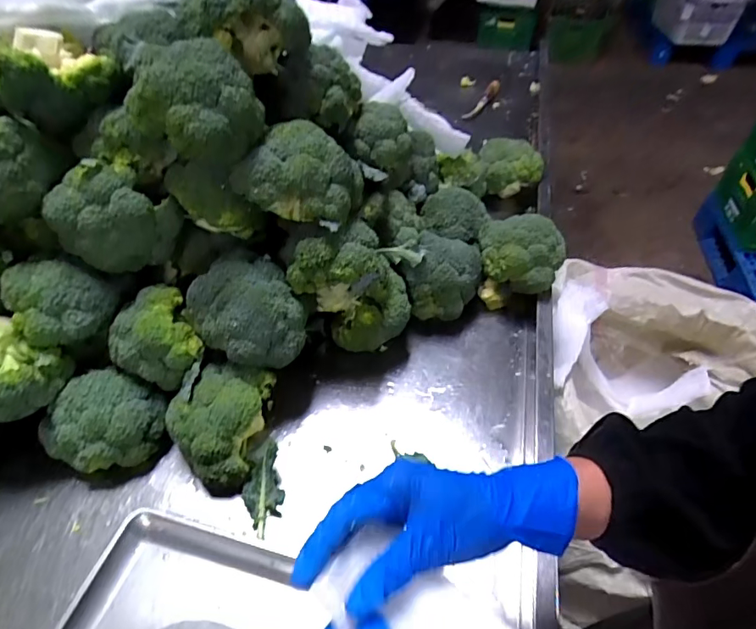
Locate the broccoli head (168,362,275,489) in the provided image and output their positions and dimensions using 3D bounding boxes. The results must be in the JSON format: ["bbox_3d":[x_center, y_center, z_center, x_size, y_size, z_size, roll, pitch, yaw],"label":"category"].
[{"bbox_3d":[-0.178,0.122,0.536,0.097,0.097,0.123,8,47,8],"label":"broccoli head"}]

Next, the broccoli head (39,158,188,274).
[{"bbox_3d":[-0.280,-0.104,0.508,0.091,0.105,0.094,17,49,15],"label":"broccoli head"}]

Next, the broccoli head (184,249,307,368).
[{"bbox_3d":[-0.145,-0.005,0.530,0.109,0.085,0.108,0,47,0],"label":"broccoli head"}]

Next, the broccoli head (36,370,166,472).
[{"bbox_3d":[-0.303,0.125,0.533,0.096,0.100,0.114,28,52,24],"label":"broccoli head"}]

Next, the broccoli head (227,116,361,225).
[{"bbox_3d":[-0.086,-0.151,0.527,0.131,0.089,0.094,0,47,0],"label":"broccoli head"}]

